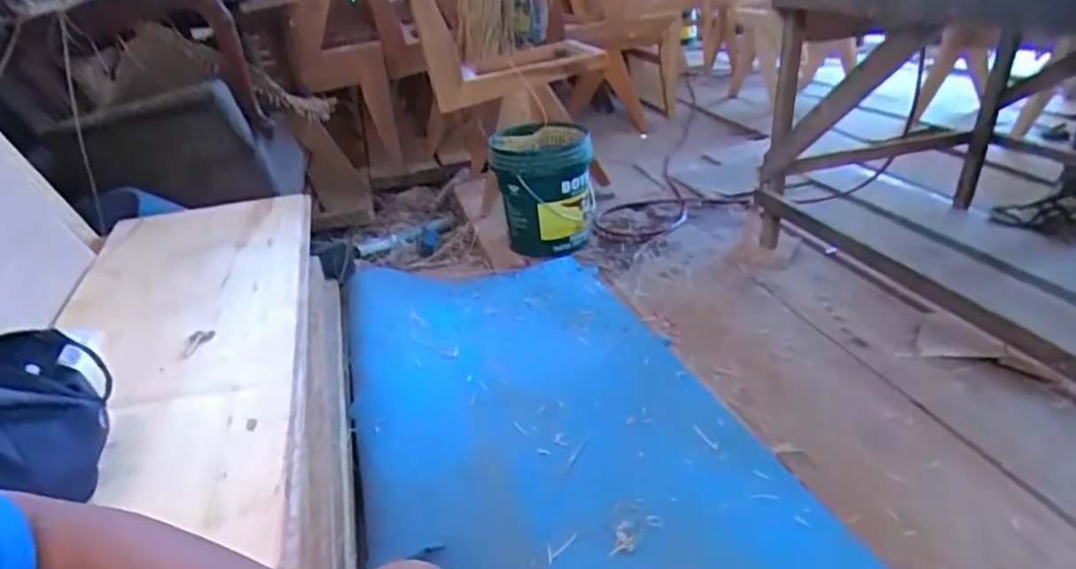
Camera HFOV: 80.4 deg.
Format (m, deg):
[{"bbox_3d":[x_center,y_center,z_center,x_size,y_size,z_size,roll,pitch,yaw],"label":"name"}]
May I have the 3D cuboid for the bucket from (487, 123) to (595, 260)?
[{"bbox_3d":[0.012,-0.284,1.899,0.292,0.317,0.273,-5,28,-3],"label":"bucket"}]

